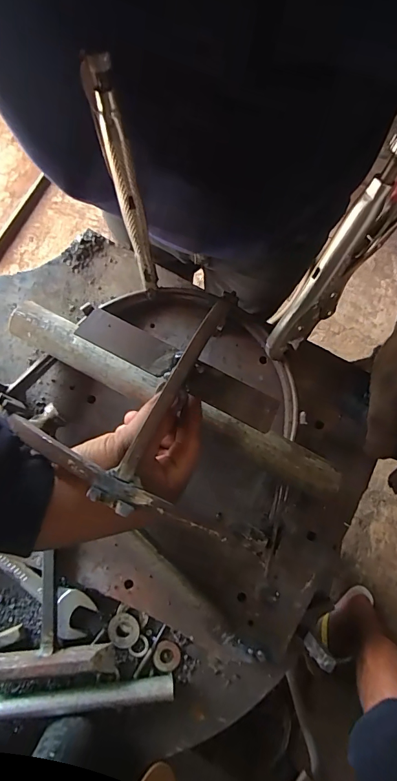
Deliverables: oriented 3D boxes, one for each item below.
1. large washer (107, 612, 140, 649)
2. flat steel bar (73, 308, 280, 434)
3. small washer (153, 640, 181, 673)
[{"bbox_3d":[-0.064,0.206,0.331,0.026,0.004,0.026,0,77,-2],"label":"large washer"},{"bbox_3d":[-0.014,-0.015,0.257,0.142,0.006,0.024,27,78,4],"label":"flat steel bar"},{"bbox_3d":[-0.027,0.230,0.332,0.022,0.004,0.024,0,77,-2],"label":"small washer"}]

